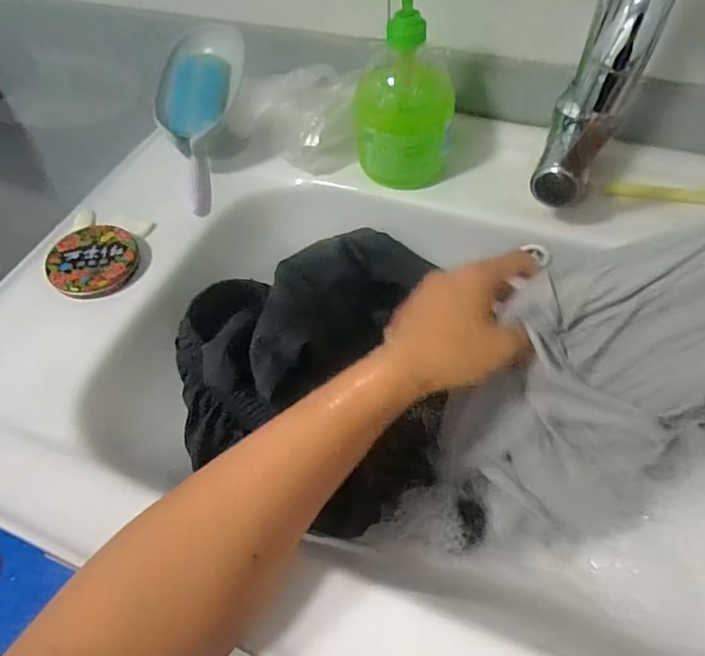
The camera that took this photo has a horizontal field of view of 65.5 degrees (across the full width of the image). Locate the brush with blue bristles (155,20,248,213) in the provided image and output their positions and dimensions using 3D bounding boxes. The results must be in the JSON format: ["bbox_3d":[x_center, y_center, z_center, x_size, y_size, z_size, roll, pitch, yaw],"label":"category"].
[{"bbox_3d":[-0.140,-0.194,0.509,0.074,0.038,0.174,5,90,8],"label":"brush with blue bristles"}]

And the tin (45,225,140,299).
[{"bbox_3d":[-0.217,-0.056,0.456,0.074,0.016,0.069,-2,53,3],"label":"tin"}]

